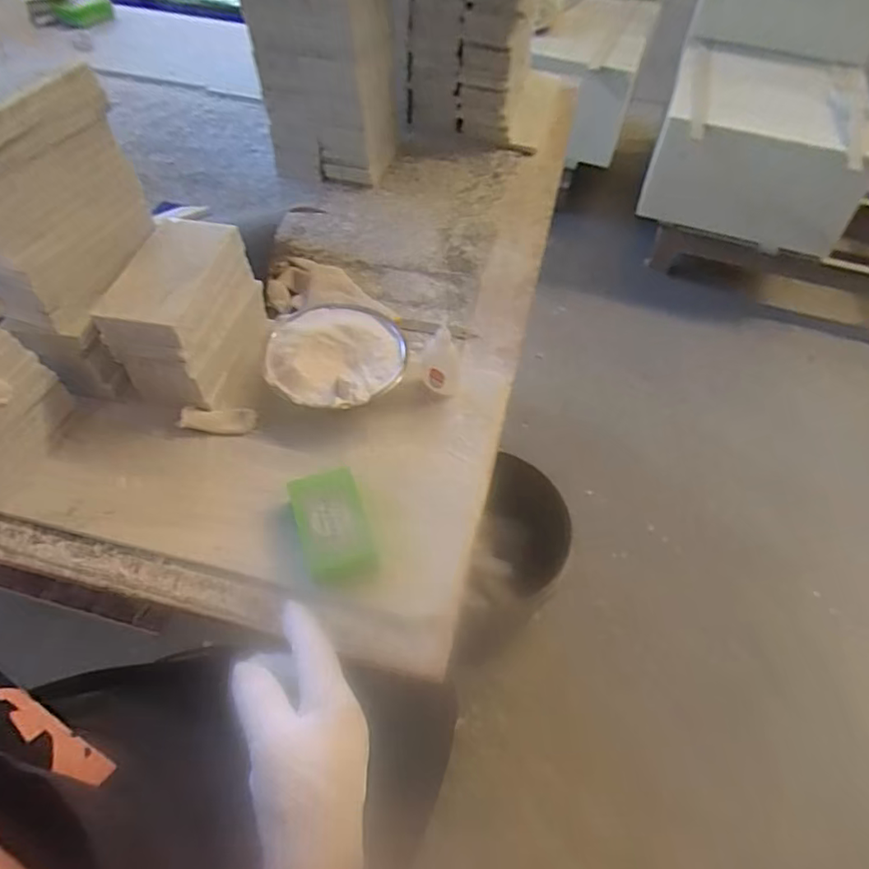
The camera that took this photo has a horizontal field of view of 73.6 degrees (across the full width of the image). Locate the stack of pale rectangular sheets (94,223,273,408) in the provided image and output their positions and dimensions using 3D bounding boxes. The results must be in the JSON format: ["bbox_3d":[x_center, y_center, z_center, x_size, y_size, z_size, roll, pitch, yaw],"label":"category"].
[{"bbox_3d":[-0.237,-0.113,0.572,0.092,0.134,0.147,6,58,6],"label":"stack of pale rectangular sheets"}]

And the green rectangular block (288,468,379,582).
[{"bbox_3d":[-0.088,0.080,0.508,0.057,0.041,0.087,-12,56,-15],"label":"green rectangular block"}]

